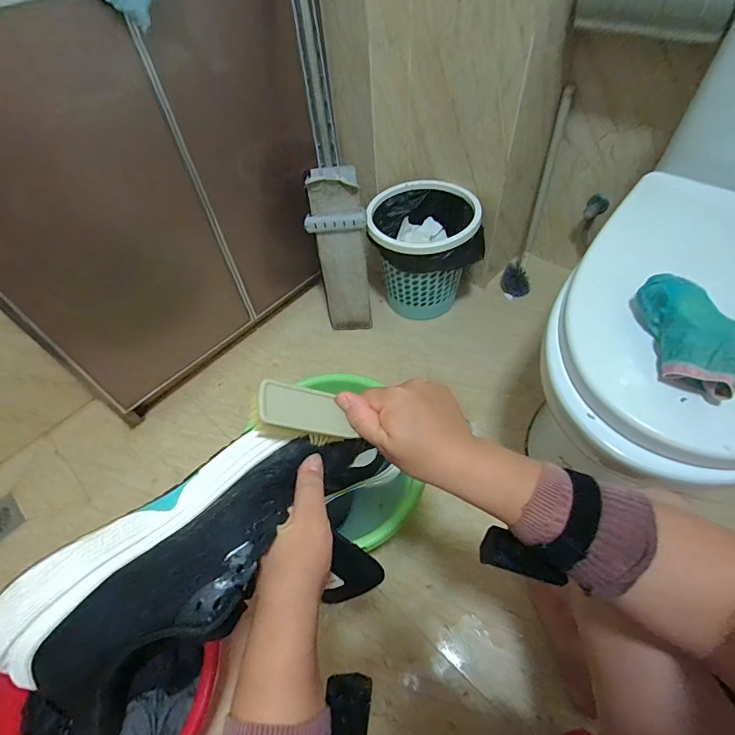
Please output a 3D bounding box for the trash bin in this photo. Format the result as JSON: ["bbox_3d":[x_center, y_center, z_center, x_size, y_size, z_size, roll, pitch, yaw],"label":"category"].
[{"bbox_3d":[0.140,-0.292,1.073,0.261,0.290,0.226,-10,53,-2],"label":"trash bin"}]

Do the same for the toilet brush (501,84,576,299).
[{"bbox_3d":[0.434,-0.419,1.032,0.073,0.486,0.082,16,33,16],"label":"toilet brush"}]

